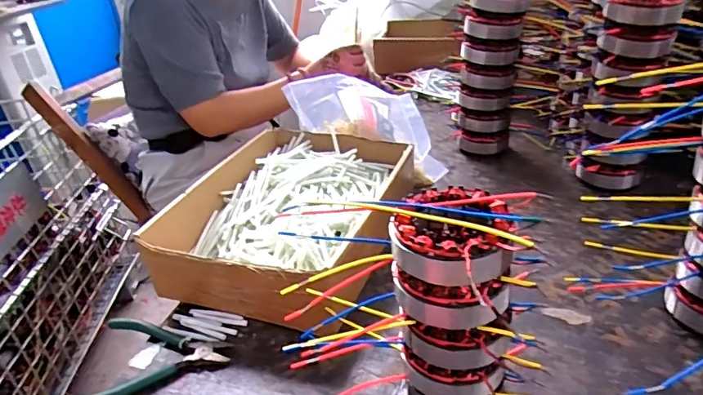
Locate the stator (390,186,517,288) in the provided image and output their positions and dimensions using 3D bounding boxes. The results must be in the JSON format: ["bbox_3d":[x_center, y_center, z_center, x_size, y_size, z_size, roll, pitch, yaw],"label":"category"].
[{"bbox_3d":[0.074,0.031,0.354,0.085,0.043,0.090,8,33,22],"label":"stator"}]

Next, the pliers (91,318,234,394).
[{"bbox_3d":[-0.196,0.163,0.502,0.136,0.020,0.104,-6,30,0],"label":"pliers"}]

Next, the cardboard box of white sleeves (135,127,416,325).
[{"bbox_3d":[-0.073,0.022,0.656,0.246,0.097,0.331,6,33,20],"label":"cardboard box of white sleeves"}]

